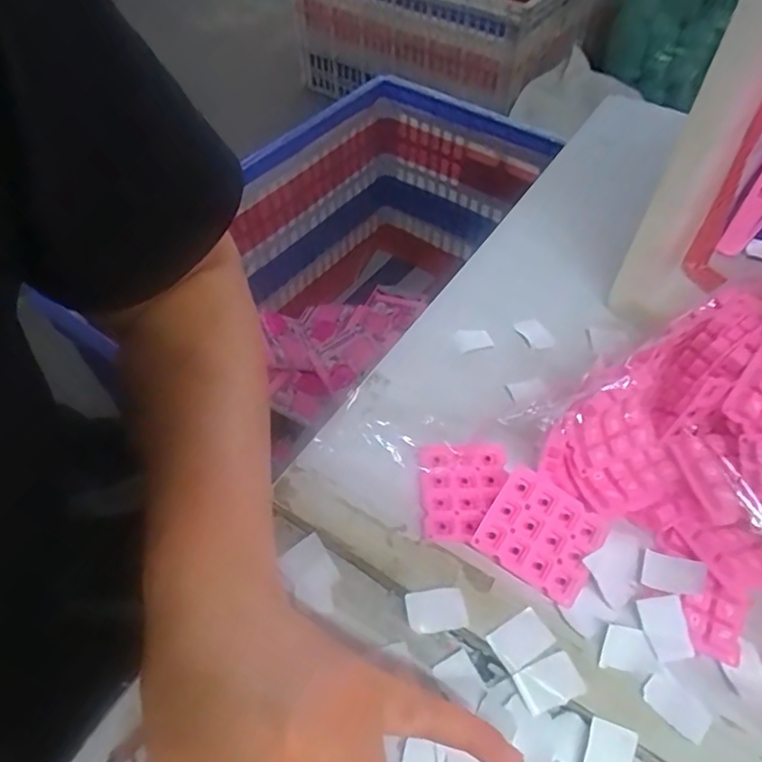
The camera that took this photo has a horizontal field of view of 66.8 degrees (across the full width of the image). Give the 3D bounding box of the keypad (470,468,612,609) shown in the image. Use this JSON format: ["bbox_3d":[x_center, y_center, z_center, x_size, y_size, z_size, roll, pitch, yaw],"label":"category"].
[{"bbox_3d":[0.086,0.082,0.308,0.059,0.006,0.050,32,78,7],"label":"keypad"}]

